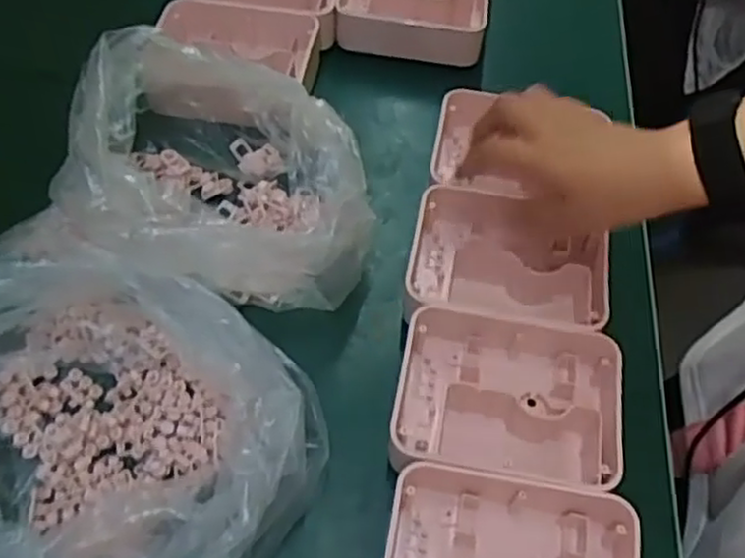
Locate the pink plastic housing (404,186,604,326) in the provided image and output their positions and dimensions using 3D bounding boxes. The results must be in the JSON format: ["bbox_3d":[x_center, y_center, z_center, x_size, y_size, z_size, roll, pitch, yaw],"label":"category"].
[{"bbox_3d":[0.090,-0.004,0.479,0.126,0.048,0.098,7,56,3],"label":"pink plastic housing"}]

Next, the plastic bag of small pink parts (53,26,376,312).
[{"bbox_3d":[-0.097,-0.070,0.471,0.183,0.092,0.173,-5,57,-5],"label":"plastic bag of small pink parts"}]

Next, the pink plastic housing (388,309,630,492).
[{"bbox_3d":[0.081,0.074,0.432,0.130,0.036,0.105,10,57,5],"label":"pink plastic housing"}]

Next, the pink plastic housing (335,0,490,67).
[{"bbox_3d":[0.036,-0.242,0.631,0.130,0.041,0.098,7,56,3],"label":"pink plastic housing"}]

